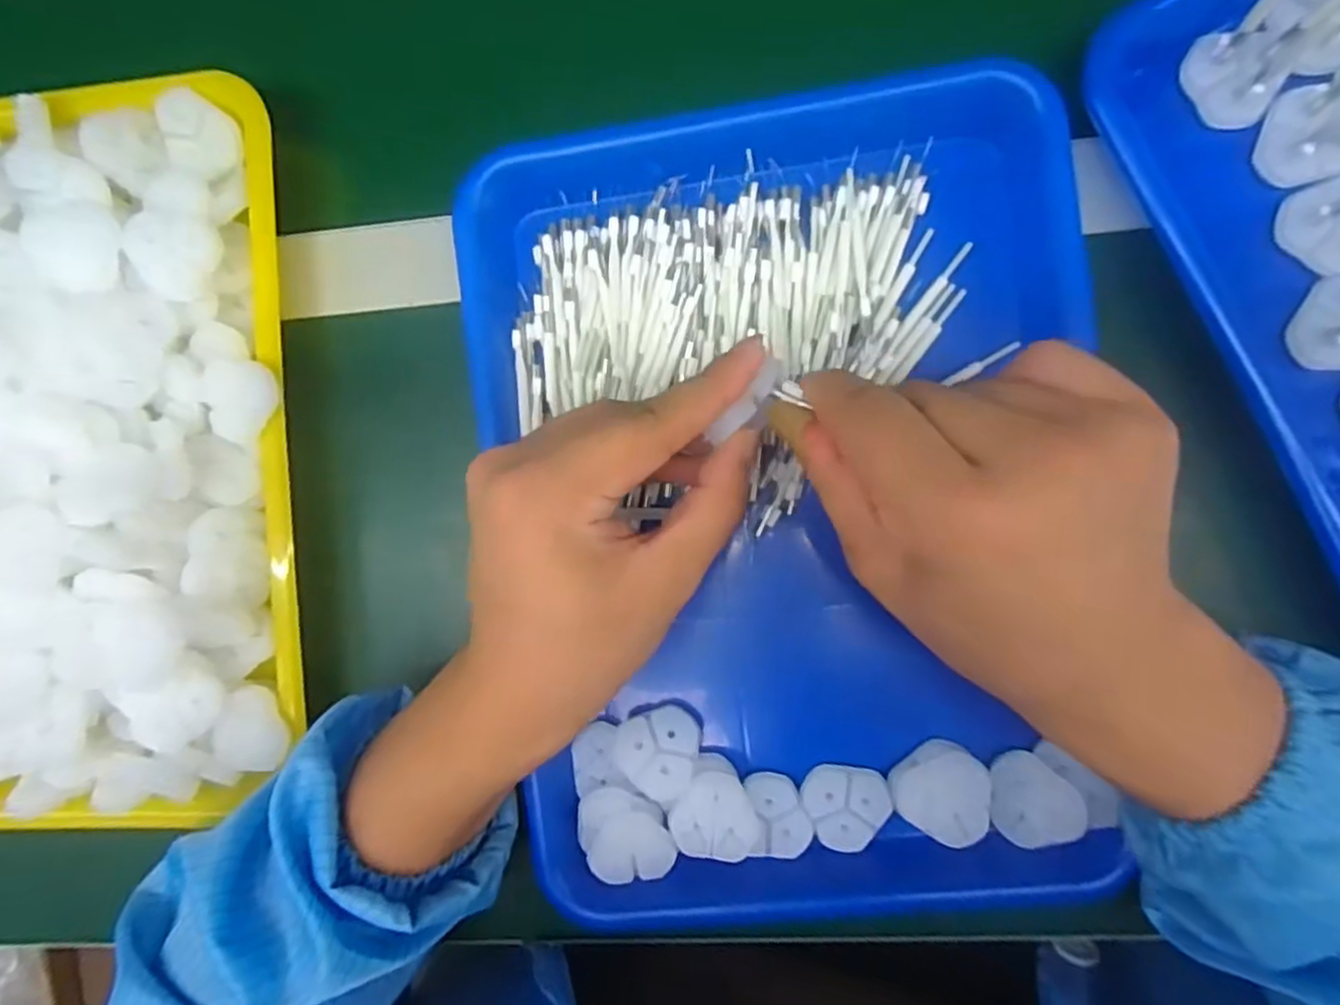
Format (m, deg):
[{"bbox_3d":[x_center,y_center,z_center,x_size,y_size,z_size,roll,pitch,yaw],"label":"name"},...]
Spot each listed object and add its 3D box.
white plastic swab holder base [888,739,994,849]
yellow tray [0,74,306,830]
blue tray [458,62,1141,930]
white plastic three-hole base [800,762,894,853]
[{"bbox_3d":[0.114,0.120,0.304,0.038,0.004,0.038,-3,77,14],"label":"white plastic swab holder base"},{"bbox_3d":[-0.289,-0.016,0.322,0.234,0.049,0.327,-3,90,6],"label":"yellow tray"},{"bbox_3d":[0.049,0.006,0.315,0.245,0.038,0.346,-5,90,6],"label":"blue tray"},{"bbox_3d":[0.074,0.131,0.312,0.036,0.004,0.036,7,91,6],"label":"white plastic three-hole base"}]

